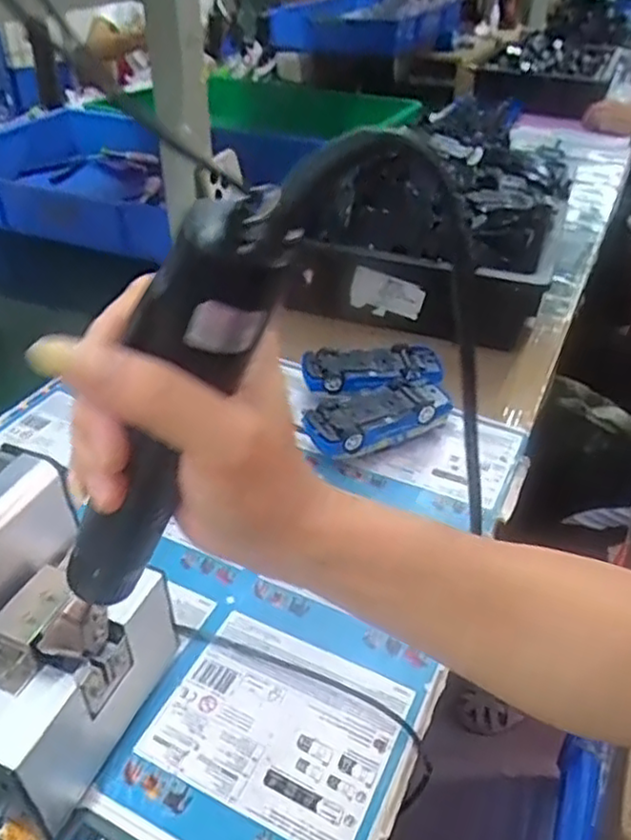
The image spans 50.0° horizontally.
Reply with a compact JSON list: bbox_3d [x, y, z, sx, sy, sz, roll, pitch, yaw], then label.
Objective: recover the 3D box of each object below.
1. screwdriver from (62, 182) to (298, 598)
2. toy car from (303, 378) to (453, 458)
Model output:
[{"bbox_3d":[-0.058,0.006,0.257,0.037,0.201,0.029,27,40,-2],"label":"screwdriver"},{"bbox_3d":[0.053,0.005,0.582,0.124,0.042,0.055,-17,41,-21],"label":"toy car"}]

